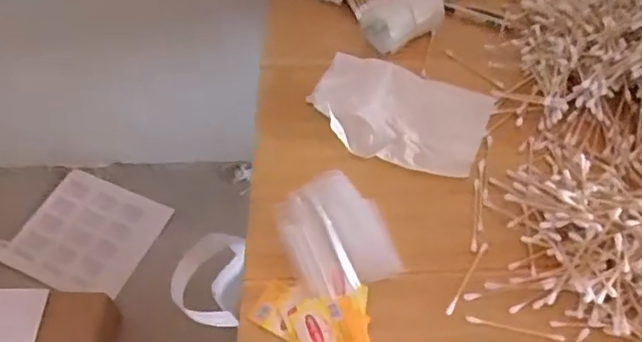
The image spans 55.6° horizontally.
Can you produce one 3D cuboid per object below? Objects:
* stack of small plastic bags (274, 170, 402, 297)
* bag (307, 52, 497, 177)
[{"bbox_3d":[0.012,0.052,0.526,0.085,0.007,0.110,-19,57,-11],"label":"stack of small plastic bags"},{"bbox_3d":[0.077,-0.058,0.601,0.170,0.015,0.110,16,58,13],"label":"bag"}]

